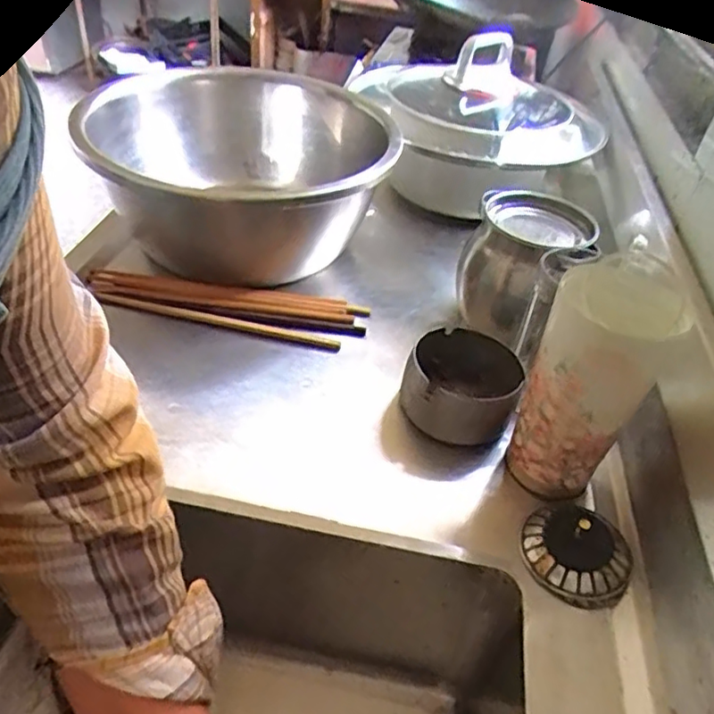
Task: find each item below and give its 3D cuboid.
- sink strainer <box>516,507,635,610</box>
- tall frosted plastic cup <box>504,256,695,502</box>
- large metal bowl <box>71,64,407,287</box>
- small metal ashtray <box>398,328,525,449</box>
[{"bbox_3d":[0.155,0.138,0.439,0.074,0.030,0.069,5,37,-3],"label":"sink strainer"},{"bbox_3d":[0.168,0.019,0.452,0.080,0.182,0.084,5,37,-3],"label":"tall frosted plastic cup"},{"bbox_3d":[-0.117,-0.203,0.686,0.289,0.153,0.298,5,37,-3],"label":"large metal bowl"},{"bbox_3d":[0.090,0.027,0.531,0.095,0.056,0.096,19,38,16],"label":"small metal ashtray"}]

